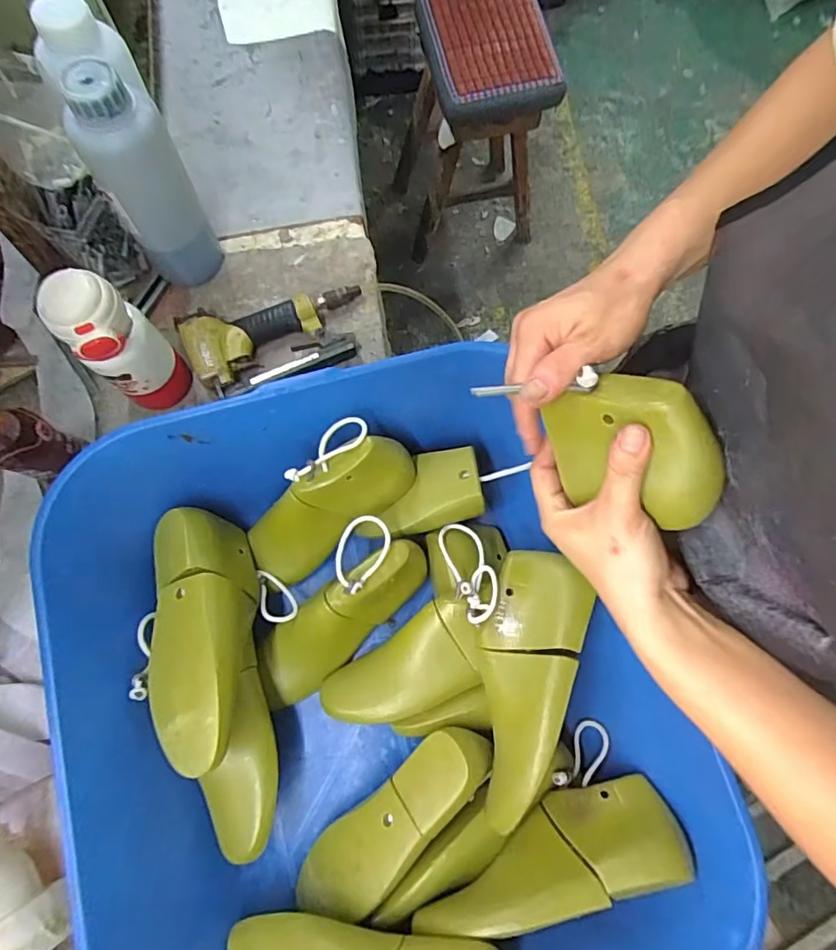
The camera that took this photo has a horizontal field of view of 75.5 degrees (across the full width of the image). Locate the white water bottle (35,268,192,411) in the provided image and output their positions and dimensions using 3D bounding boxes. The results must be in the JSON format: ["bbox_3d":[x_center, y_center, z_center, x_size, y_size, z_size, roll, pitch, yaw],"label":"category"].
[{"bbox_3d":[-0.322,-0.139,0.596,0.078,0.192,0.068,-43,80,-11],"label":"white water bottle"}]

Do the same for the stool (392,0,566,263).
[{"bbox_3d":[0.121,-0.836,1.317,0.317,0.475,0.296,-14,76,-5],"label":"stool"}]

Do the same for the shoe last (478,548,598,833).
[{"bbox_3d":[0.090,0.190,0.504,0.084,0.073,0.233,19,76,4],"label":"shoe last"}]

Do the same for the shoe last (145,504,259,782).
[{"bbox_3d":[-0.210,0.145,0.520,0.088,0.073,0.245,-10,56,-3],"label":"shoe last"}]

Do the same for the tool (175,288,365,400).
[{"bbox_3d":[-0.179,-0.171,0.690,0.228,0.041,0.116,-14,76,-4],"label":"tool"}]

